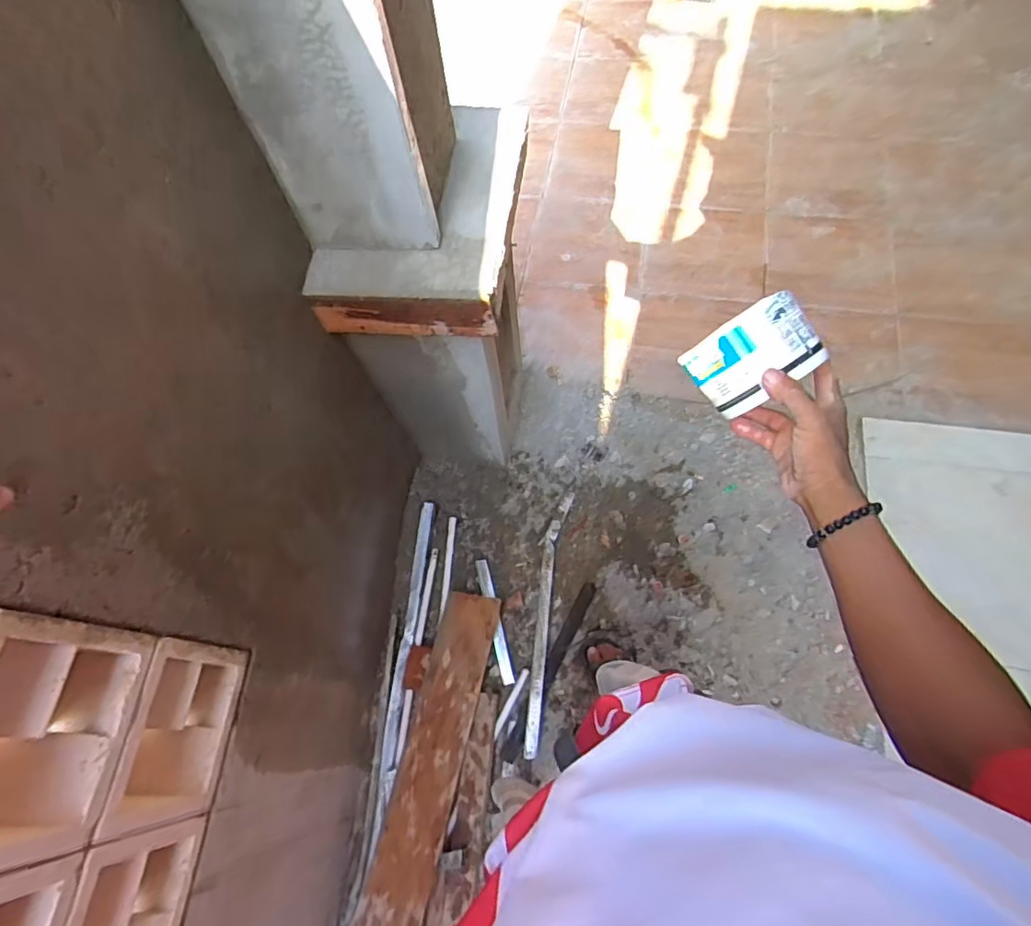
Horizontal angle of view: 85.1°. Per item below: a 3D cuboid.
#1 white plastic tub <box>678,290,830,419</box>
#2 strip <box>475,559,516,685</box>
[{"bbox_3d":[0.214,-0.093,0.506,0.089,0.081,0.071,-26,71,-9],"label":"white plastic tub"},{"bbox_3d":[-0.050,0.382,1.371,0.033,0.021,0.300,-15,66,-2],"label":"strip"}]

